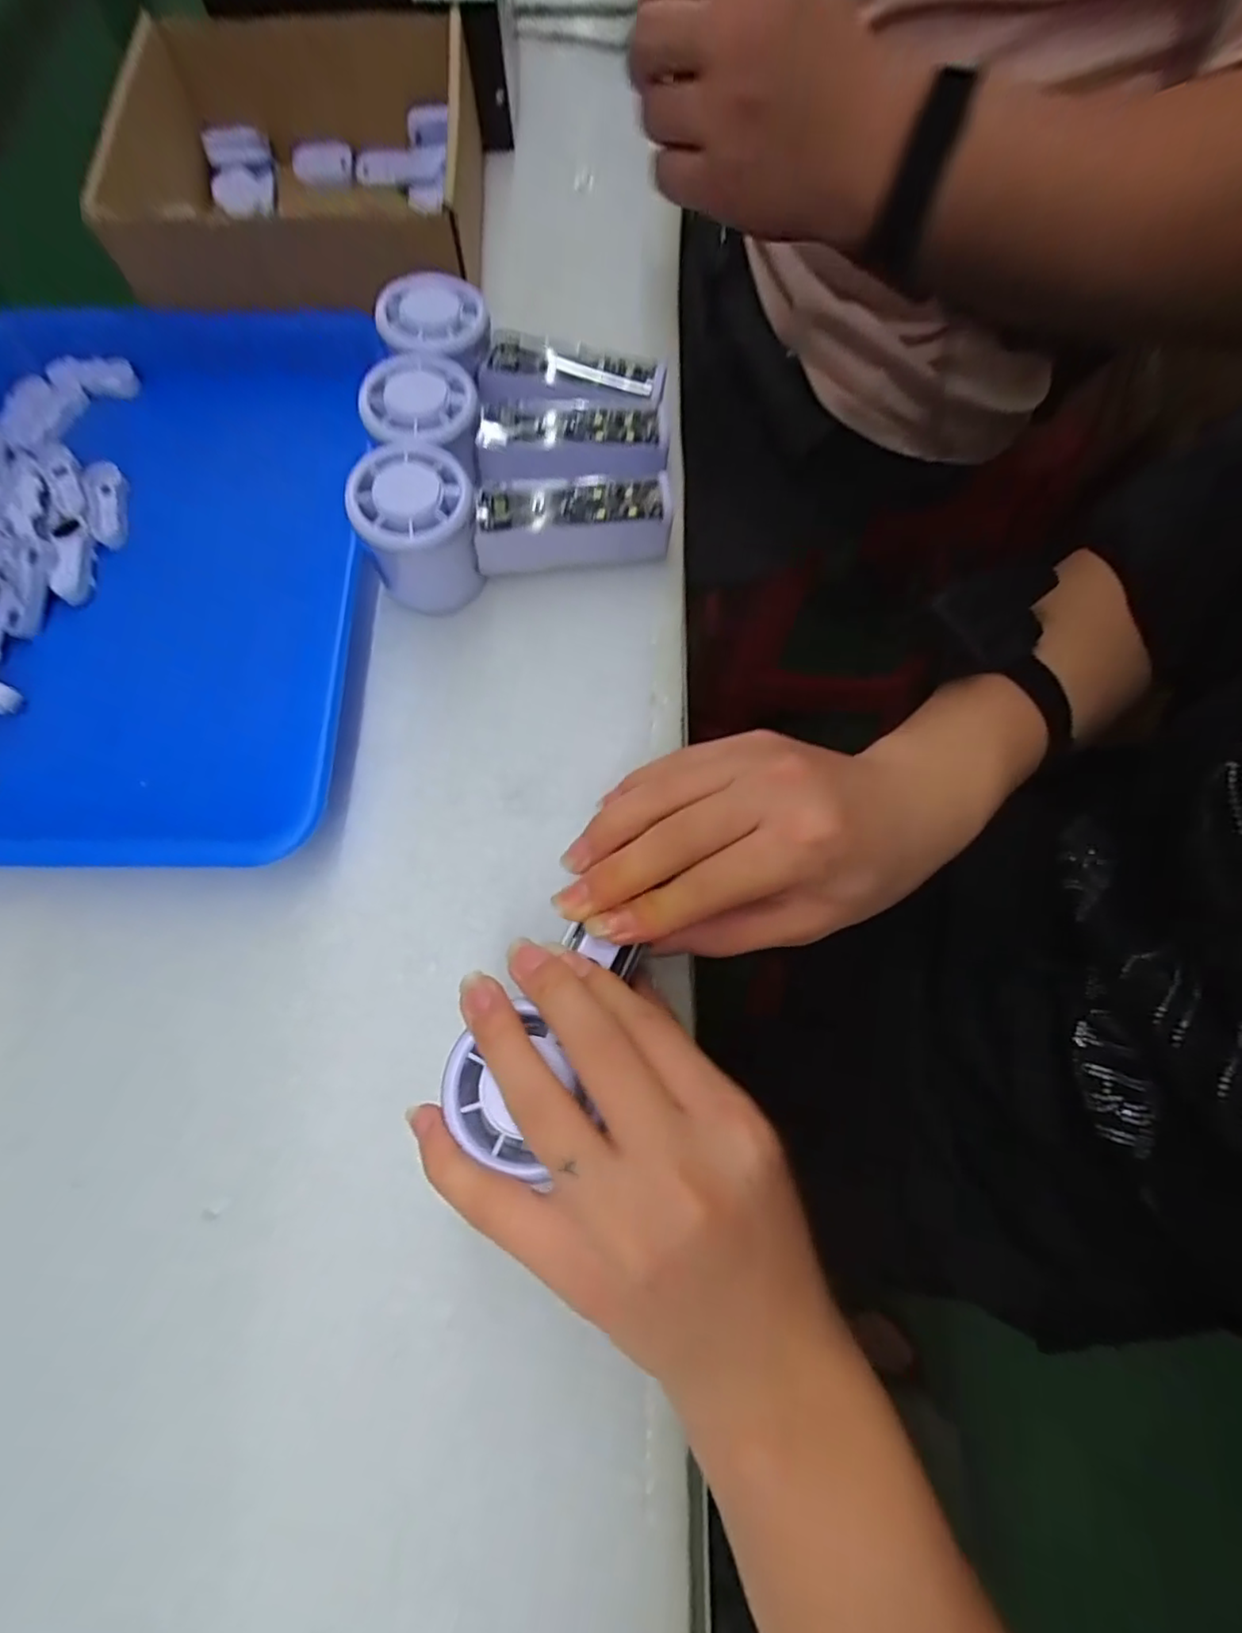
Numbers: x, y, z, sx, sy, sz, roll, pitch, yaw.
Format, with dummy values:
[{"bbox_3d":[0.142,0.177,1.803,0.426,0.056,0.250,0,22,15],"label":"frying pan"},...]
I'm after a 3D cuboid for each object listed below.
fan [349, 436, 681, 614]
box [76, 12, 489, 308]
[{"bbox_3d":[-0.052,-0.152,0.324,0.148,0.057,0.054,-12,75,-3],"label":"fan"},{"bbox_3d":[-0.193,-0.402,0.399,0.191,0.090,0.219,-3,74,-1],"label":"box"}]

